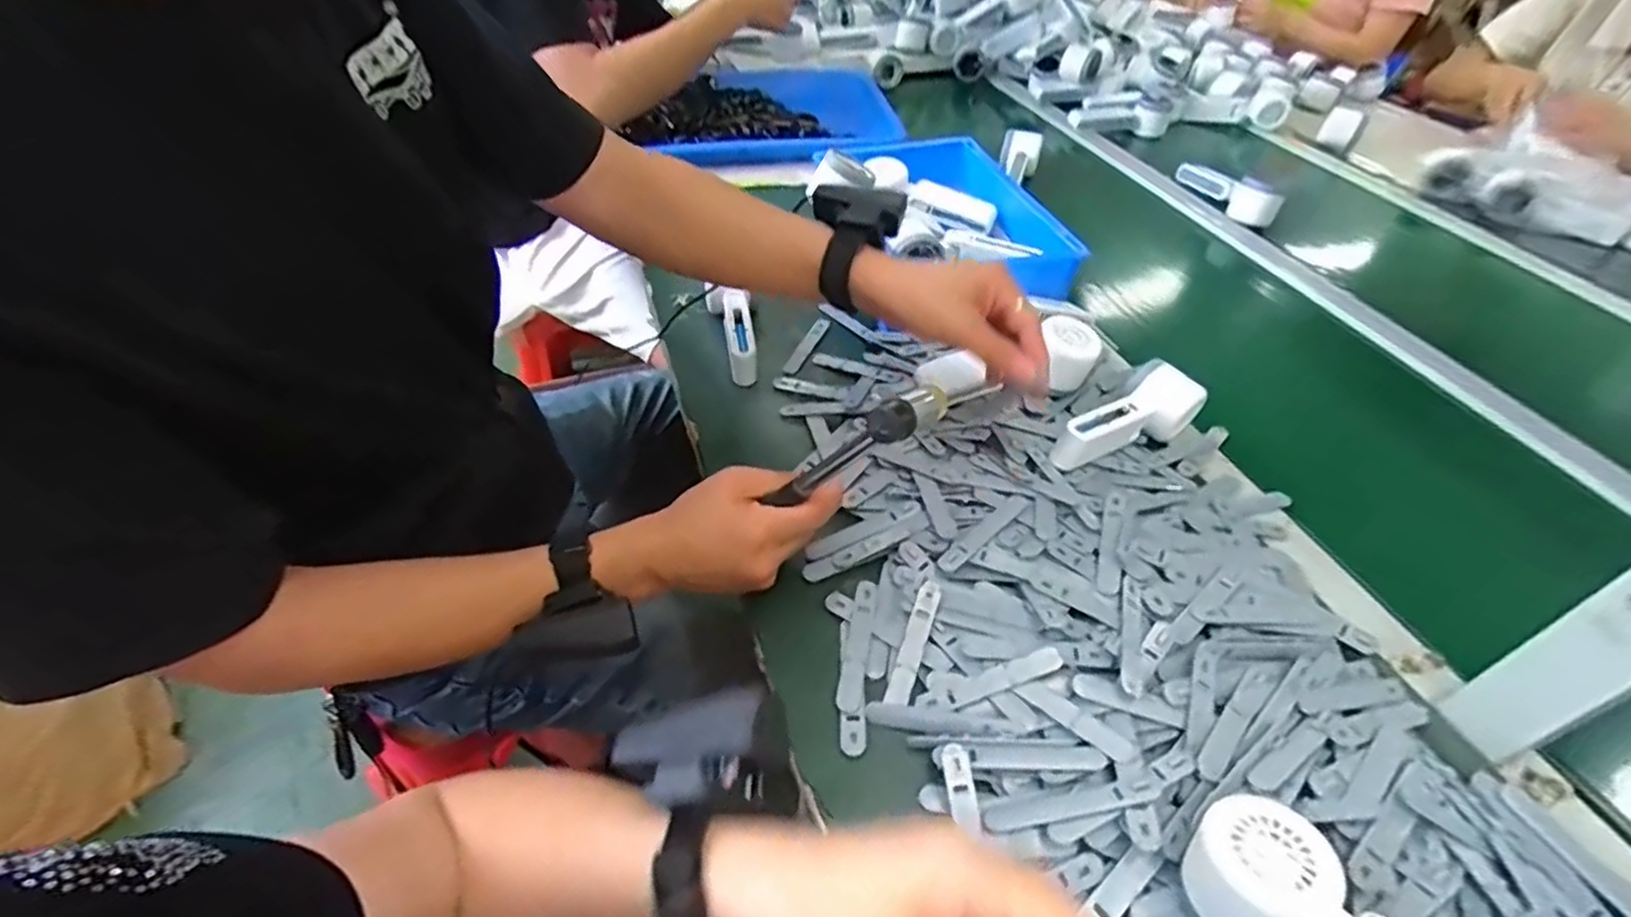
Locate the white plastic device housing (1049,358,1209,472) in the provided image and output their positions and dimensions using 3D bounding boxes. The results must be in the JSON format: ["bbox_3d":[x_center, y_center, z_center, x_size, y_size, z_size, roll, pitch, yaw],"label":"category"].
[{"bbox_3d":[0.263,-0.029,0.577,0.151,0.041,0.062,-33,55,-31],"label":"white plastic device housing"}]

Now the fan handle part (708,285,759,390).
[{"bbox_3d":[-0.077,-0.121,0.675,0.033,0.043,0.105,-11,64,-14],"label":"fan handle part"}]

